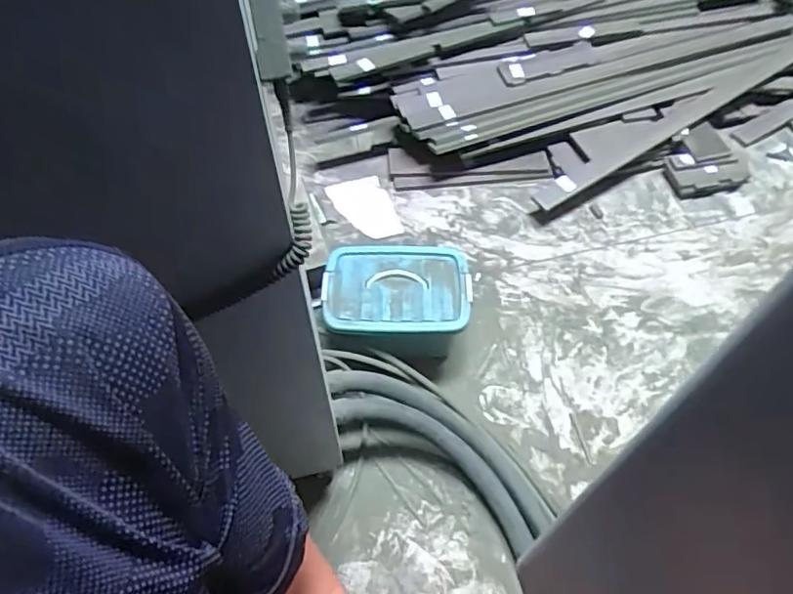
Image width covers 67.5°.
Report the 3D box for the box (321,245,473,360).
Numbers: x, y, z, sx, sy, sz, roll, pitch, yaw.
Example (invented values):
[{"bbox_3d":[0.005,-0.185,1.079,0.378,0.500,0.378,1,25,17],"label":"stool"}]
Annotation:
[{"bbox_3d":[0.022,0.024,1.773,0.393,0.248,0.334,2,57,1],"label":"box"}]

